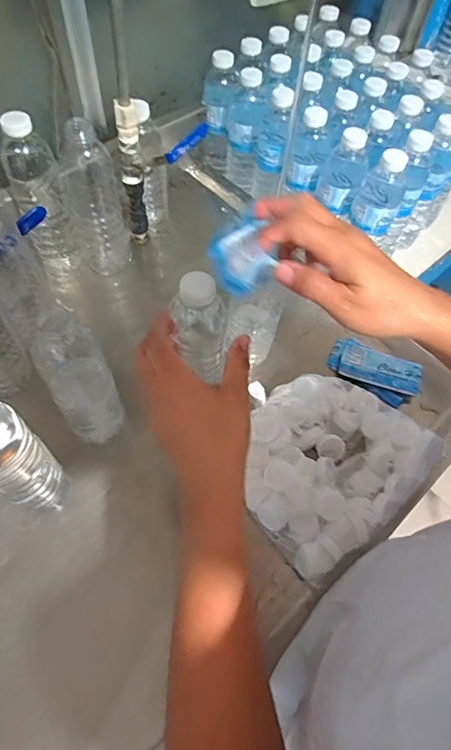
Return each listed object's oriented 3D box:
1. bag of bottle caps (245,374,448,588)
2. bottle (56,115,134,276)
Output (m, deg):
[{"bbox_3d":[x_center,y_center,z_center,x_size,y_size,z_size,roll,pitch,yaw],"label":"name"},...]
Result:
[{"bbox_3d":[0.116,0.091,0.508,0.215,0.040,0.183,-37,67,-22],"label":"bag of bottle caps"},{"bbox_3d":[-0.171,-0.231,0.596,0.081,0.207,0.065,-12,61,-10],"label":"bottle"}]

